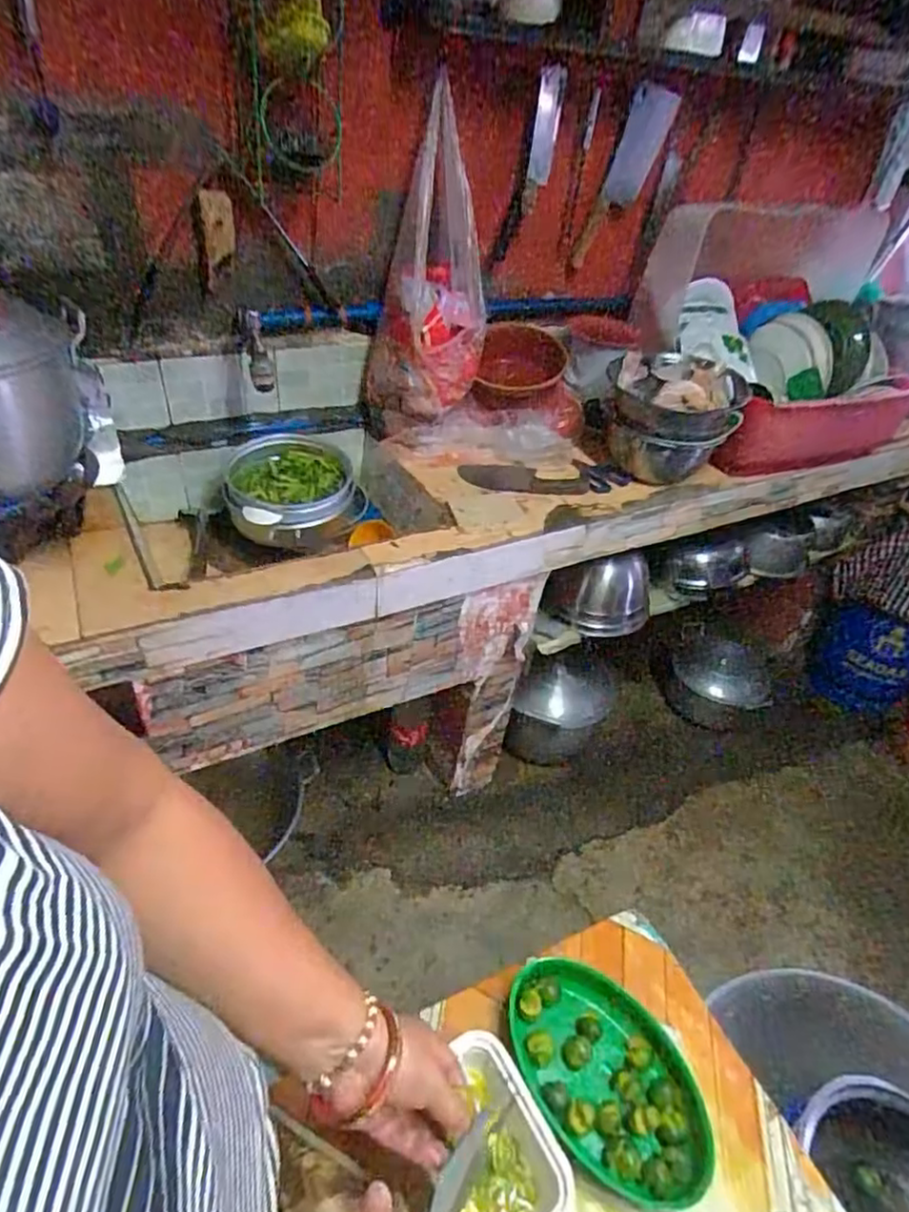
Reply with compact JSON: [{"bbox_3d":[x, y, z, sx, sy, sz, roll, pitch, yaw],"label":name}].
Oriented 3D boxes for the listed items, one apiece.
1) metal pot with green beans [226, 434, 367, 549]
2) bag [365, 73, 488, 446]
[{"bbox_3d":[-0.292,-0.215,1.195,0.248,0.109,0.215,-8,42,-18],"label":"metal pot with green beans"},{"bbox_3d":[-0.042,-0.605,1.217,0.176,0.571,0.282,4,13,-27],"label":"bag"}]

